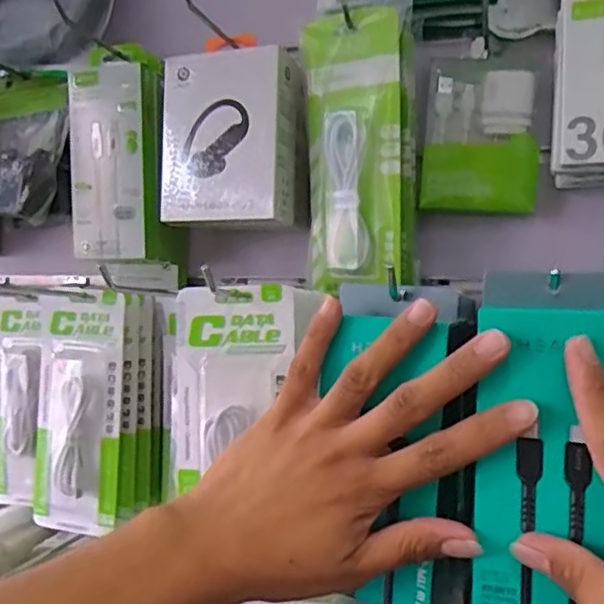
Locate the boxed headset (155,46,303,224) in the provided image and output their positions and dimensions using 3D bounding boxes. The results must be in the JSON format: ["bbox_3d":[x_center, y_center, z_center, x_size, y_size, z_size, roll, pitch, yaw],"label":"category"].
[{"bbox_3d":[-0.055,-0.124,0.500,0.100,0.126,0.055,1,2,26],"label":"boxed headset"}]

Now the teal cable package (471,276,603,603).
[{"bbox_3d":[0.120,0.073,0.307,0.071,0.171,0.022,6,3,16],"label":"teal cable package"}]

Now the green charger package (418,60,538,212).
[{"bbox_3d":[0.137,-0.128,0.487,0.084,0.113,0.021,1,2,8],"label":"green charger package"}]

